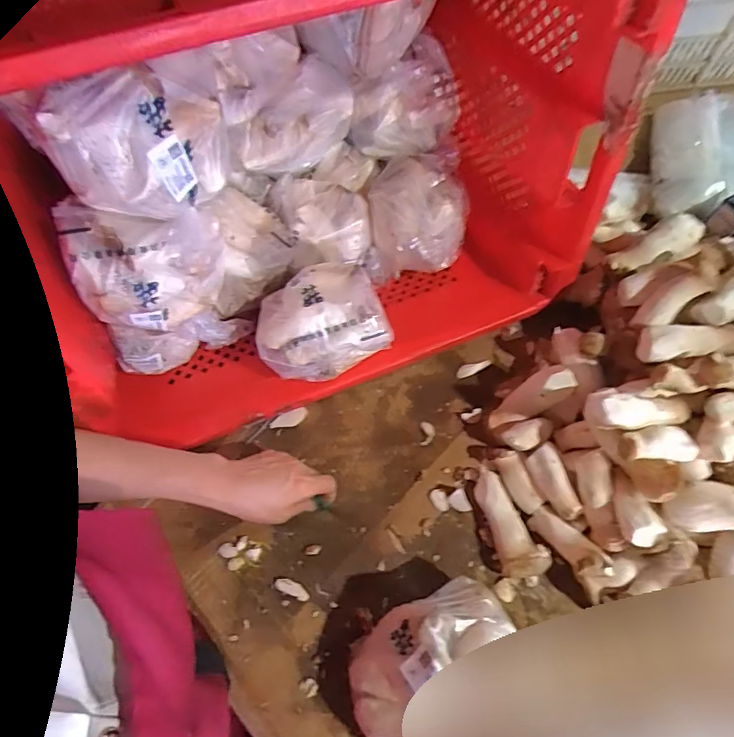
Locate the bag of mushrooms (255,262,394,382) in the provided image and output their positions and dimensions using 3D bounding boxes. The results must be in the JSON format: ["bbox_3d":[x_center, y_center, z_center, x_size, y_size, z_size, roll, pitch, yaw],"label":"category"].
[{"bbox_3d":[-0.054,-0.054,0.596,0.148,0.089,0.100,-12,66,-9],"label":"bag of mushrooms"}]

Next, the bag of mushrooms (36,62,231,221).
[{"bbox_3d":[-0.184,-0.184,0.426,0.135,0.105,0.057,-26,69,-14],"label":"bag of mushrooms"}]

